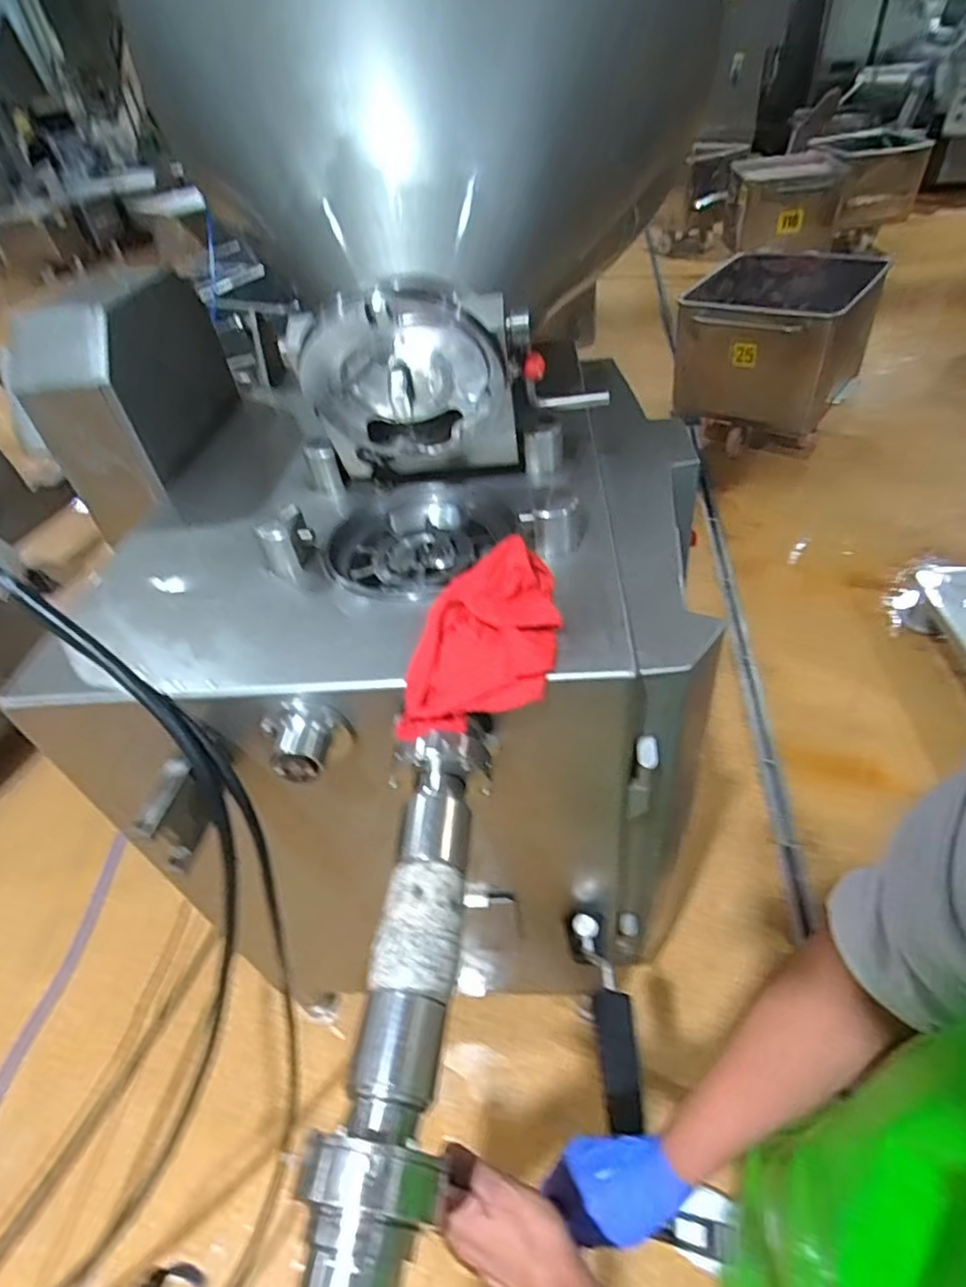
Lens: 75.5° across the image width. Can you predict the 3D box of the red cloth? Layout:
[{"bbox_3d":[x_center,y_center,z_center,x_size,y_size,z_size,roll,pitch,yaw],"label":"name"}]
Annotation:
[{"bbox_3d":[0.003,-0.010,0.635,0.140,0.075,0.211,6,45,15],"label":"red cloth"}]

